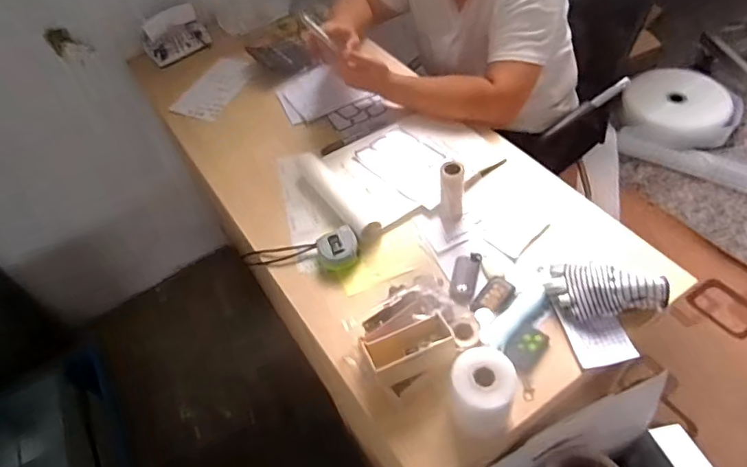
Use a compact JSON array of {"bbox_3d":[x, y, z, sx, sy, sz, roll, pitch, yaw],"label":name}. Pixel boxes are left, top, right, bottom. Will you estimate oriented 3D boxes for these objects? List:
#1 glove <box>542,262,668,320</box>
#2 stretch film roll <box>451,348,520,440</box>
[{"bbox_3d":[0.321,0.076,0.723,0.154,0.039,0.092,2,52,20],"label":"glove"},{"bbox_3d":[0.129,0.189,0.621,0.073,0.100,0.070,-4,50,5],"label":"stretch film roll"}]

